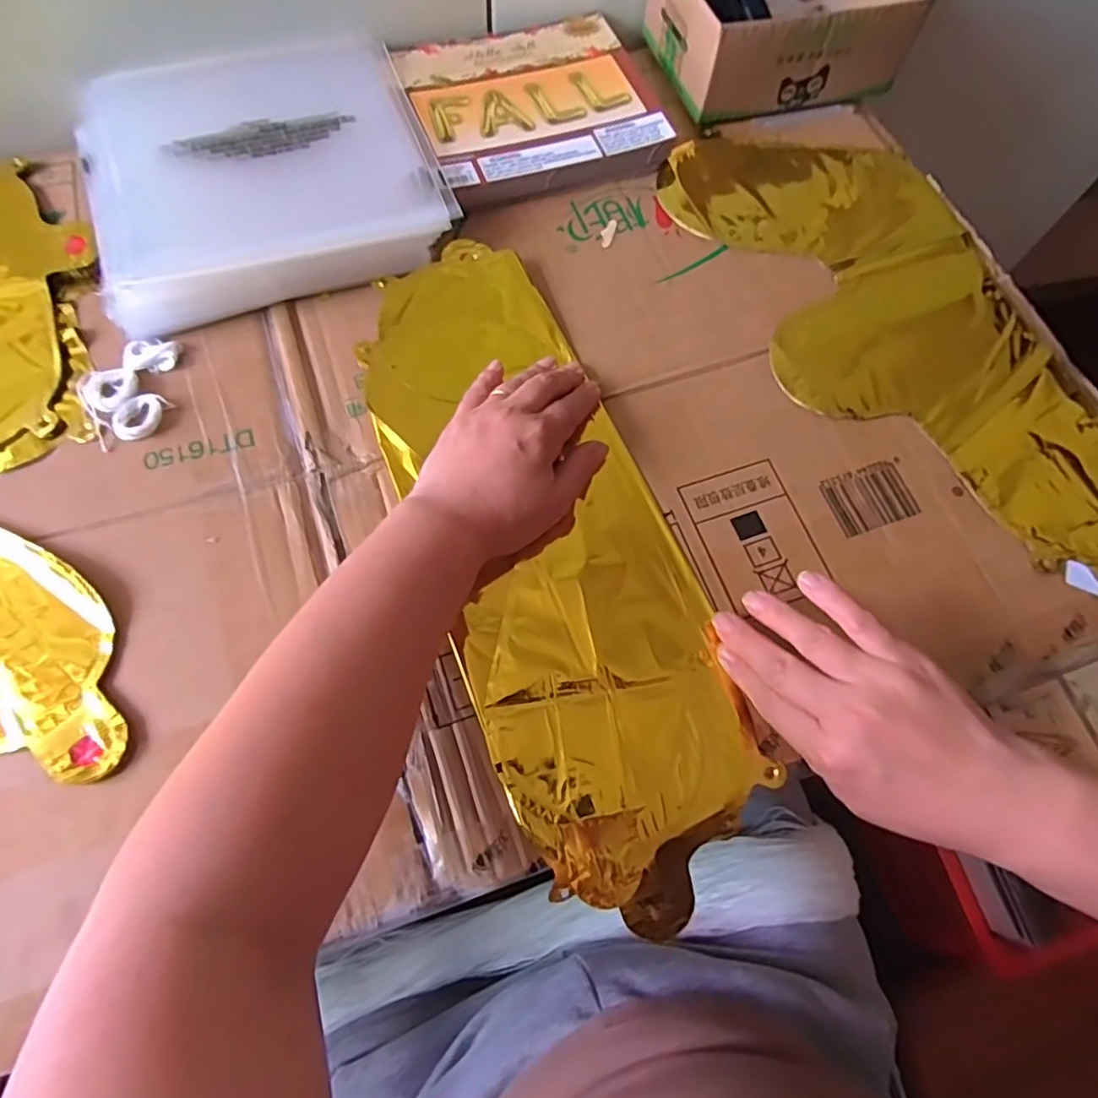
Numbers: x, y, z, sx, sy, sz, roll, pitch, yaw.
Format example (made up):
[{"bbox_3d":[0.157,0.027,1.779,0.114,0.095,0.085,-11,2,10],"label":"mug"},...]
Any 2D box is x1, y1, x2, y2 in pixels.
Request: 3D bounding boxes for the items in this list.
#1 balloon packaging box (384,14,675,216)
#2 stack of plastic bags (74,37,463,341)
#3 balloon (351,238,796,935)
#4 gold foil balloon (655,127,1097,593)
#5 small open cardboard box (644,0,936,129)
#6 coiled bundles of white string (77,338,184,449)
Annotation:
[{"bbox_3d":[-0.013,-0.353,0.507,0.182,0.024,0.173,-18,70,-10],"label":"balloon packaging box"},{"bbox_3d":[-0.202,-0.270,0.449,0.224,0.030,0.223,-18,70,-10],"label":"stack of plastic bags"},{"bbox_3d":[-0.003,-0.004,0.391,0.142,0.030,0.423,-18,71,-10],"label":"balloon"},{"bbox_3d":[0.250,-0.150,0.439,0.199,0.011,0.415,-19,71,-10],"label":"gold foil balloon"},{"bbox_3d":[0.184,-0.430,0.511,0.184,0.069,0.140,-15,70,-9],"label":"small open cardboard box"},{"bbox_3d":[-0.255,-0.099,0.394,0.062,0.008,0.066,-27,72,-13],"label":"coiled bundles of white string"}]

